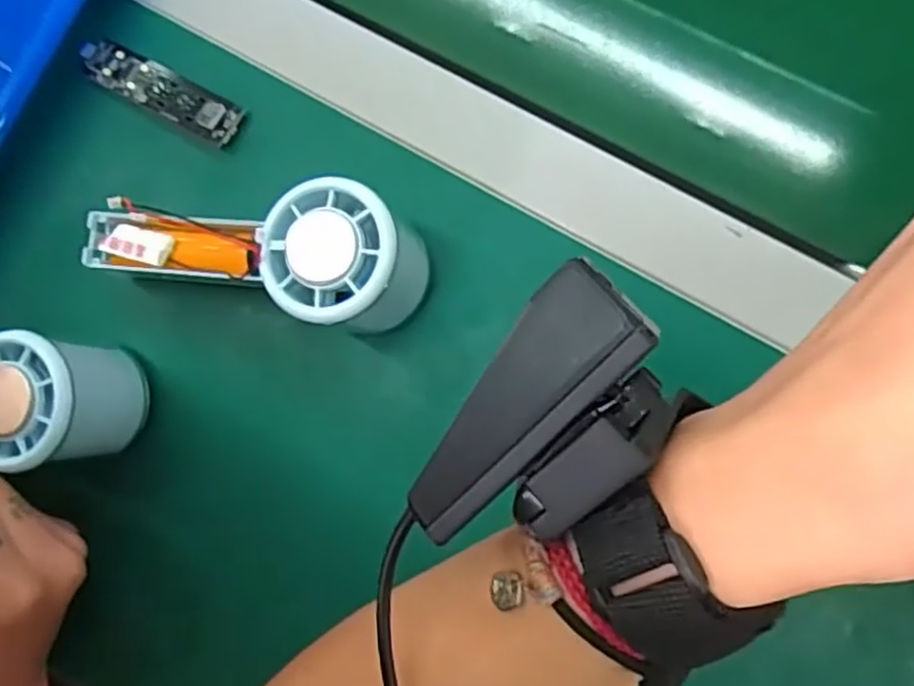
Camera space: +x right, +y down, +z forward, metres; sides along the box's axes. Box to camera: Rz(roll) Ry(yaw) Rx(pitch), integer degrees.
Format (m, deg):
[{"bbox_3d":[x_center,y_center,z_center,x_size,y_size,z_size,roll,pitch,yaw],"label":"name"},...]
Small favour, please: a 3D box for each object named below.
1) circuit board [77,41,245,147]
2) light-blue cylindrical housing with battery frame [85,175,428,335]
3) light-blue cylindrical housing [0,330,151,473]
[{"bbox_3d":[-0.147,-0.125,0.376,0.090,0.009,0.023,28,90,10],"label":"circuit board"},{"bbox_3d":[-0.085,-0.037,0.341,0.161,0.067,0.056,6,86,22],"label":"light-blue cylindrical housing with battery frame"},{"bbox_3d":[-0.176,0.026,0.339,0.056,0.060,0.054,-1,85,8],"label":"light-blue cylindrical housing"}]

